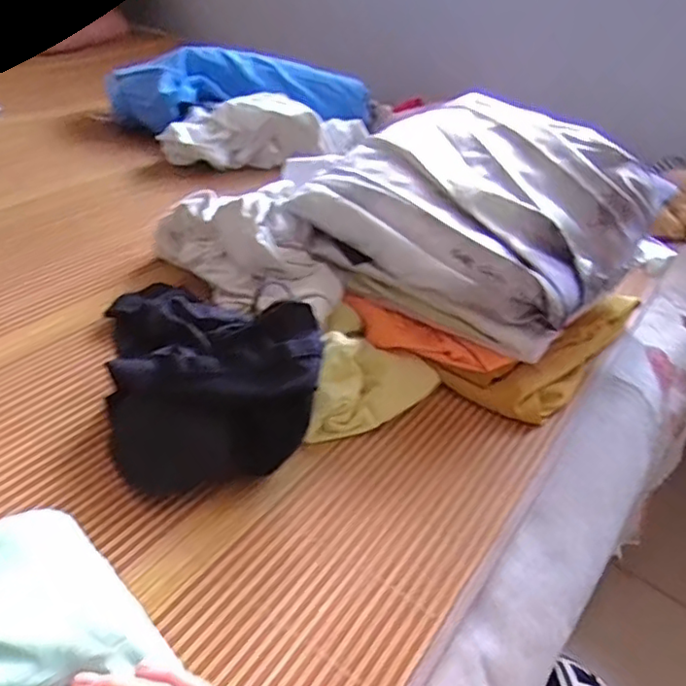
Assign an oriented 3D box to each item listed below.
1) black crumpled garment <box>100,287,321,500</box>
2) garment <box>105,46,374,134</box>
[{"bbox_3d":[-0.122,0.006,0.563,0.179,0.089,0.277,-6,39,-18],"label":"black crumpled garment"},{"bbox_3d":[-0.184,-0.447,1.128,0.479,0.123,0.115,2,37,-7],"label":"garment"}]

